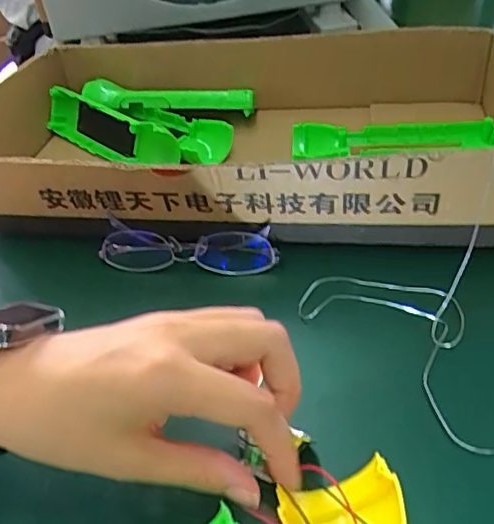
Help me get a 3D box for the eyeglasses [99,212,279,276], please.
[{"bbox_3d":[-0.043,-0.009,0.398,0.125,0.034,0.029,5,42,15],"label":"eyeglasses"}]

